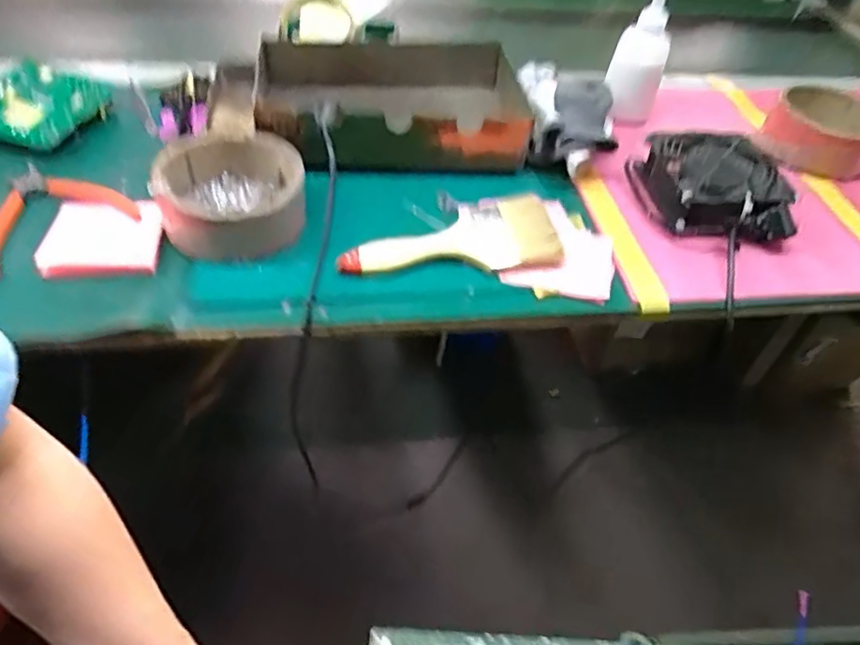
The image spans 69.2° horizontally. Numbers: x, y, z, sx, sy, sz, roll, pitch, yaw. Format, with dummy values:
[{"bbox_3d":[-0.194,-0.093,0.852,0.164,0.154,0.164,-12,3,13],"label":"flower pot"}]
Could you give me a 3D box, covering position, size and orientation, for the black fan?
[{"bbox_3d":[0.280,-0.139,0.625,0.135,0.048,0.126,2,45,-4],"label":"black fan"}]

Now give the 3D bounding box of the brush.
[{"bbox_3d":[0.015,-0.075,0.562,0.194,0.030,0.069,-6,46,-12],"label":"brush"}]

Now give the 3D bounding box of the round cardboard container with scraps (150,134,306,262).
[{"bbox_3d":[-0.174,-0.122,0.554,0.120,0.063,0.132,3,45,-3],"label":"round cardboard container with scraps"}]

